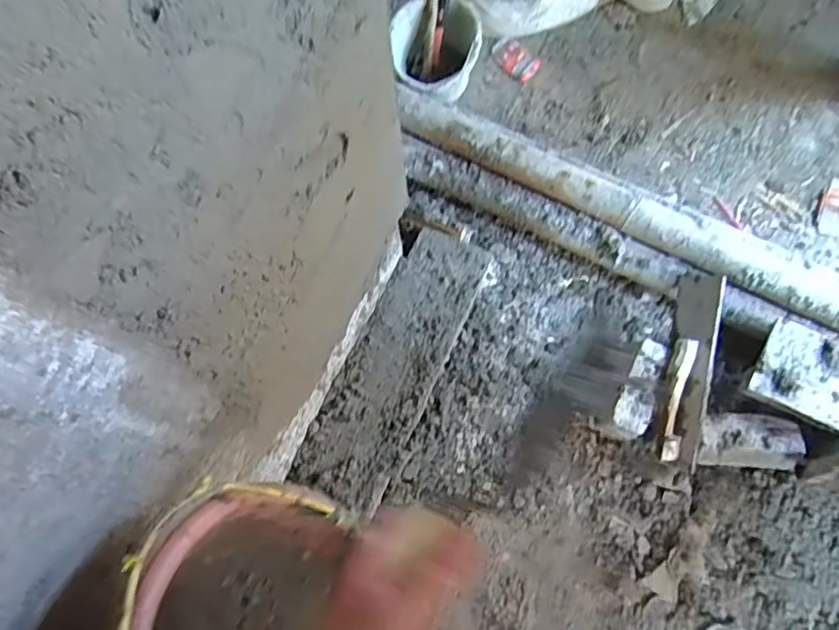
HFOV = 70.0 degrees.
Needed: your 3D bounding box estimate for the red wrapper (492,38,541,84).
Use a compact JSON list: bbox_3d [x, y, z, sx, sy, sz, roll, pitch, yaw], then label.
[{"bbox_3d":[0.258,-0.683,1.596,0.127,0.021,0.086,41,79,12],"label":"red wrapper"}]

